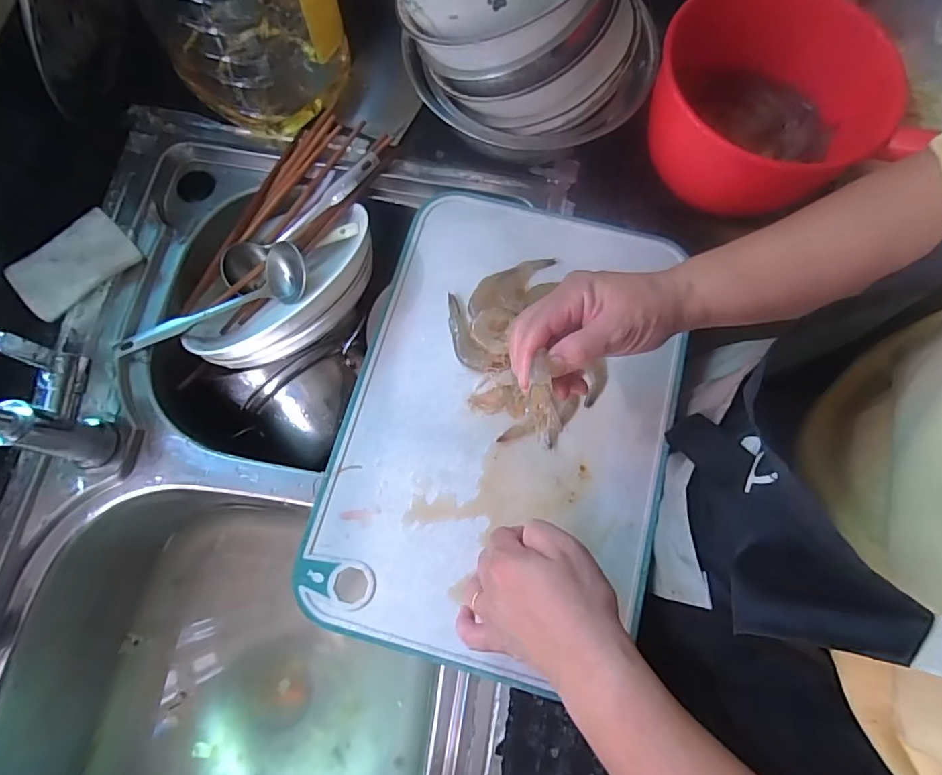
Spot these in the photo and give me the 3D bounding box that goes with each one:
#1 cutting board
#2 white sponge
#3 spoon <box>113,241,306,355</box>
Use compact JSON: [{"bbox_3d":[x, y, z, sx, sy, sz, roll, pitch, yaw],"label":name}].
[{"bbox_3d":[0.032,0.021,0.452,0.273,0.013,0.405,13,76,3],"label":"cutting board"},{"bbox_3d":[-0.361,-0.112,0.474,0.100,0.027,0.061,-43,79,-10],"label":"white sponge"},{"bbox_3d":[-0.237,-0.074,0.485,0.182,0.030,0.048,-29,77,-7],"label":"spoon"}]

